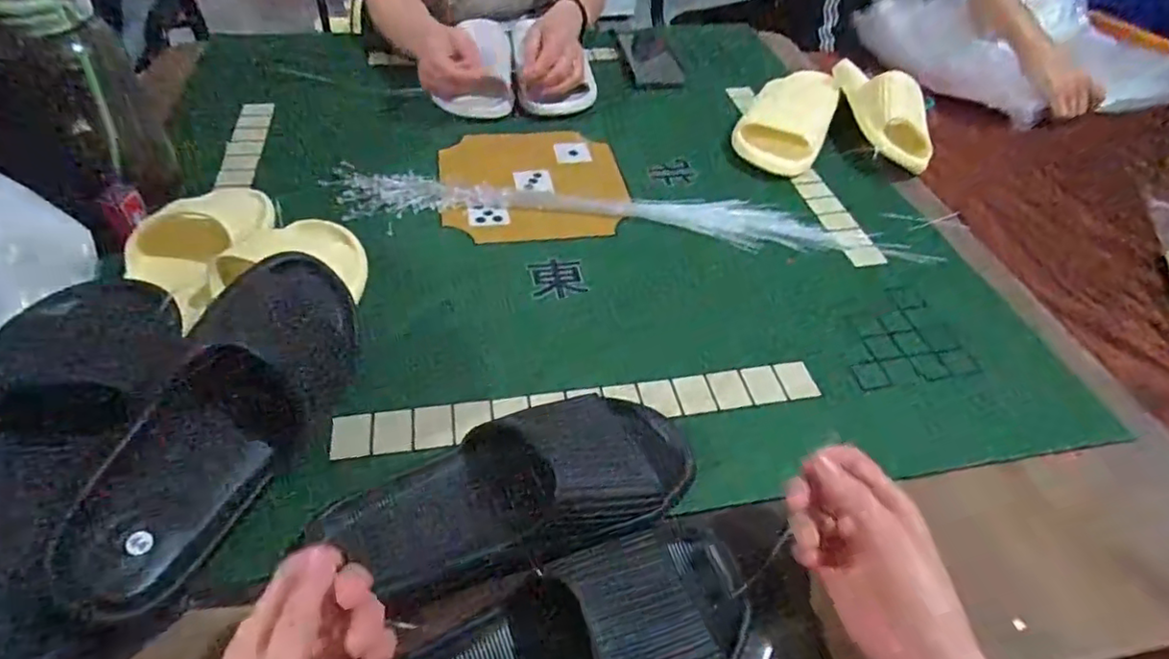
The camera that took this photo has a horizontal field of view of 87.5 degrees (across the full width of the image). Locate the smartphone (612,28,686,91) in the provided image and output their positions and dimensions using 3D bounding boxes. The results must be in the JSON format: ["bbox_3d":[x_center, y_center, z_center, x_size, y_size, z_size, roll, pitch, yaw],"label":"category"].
[{"bbox_3d":[0.100,-0.425,0.955,0.081,0.008,0.162,-10,56,-5],"label":"smartphone"}]

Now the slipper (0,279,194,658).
[{"bbox_3d":[-0.335,0.073,0.392,0.119,0.051,0.274,-2,60,-6],"label":"slipper"}]

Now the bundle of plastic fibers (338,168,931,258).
[{"bbox_3d":[0.026,-0.129,0.673,0.623,0.019,0.085,6,47,1],"label":"bundle of plastic fibers"}]

